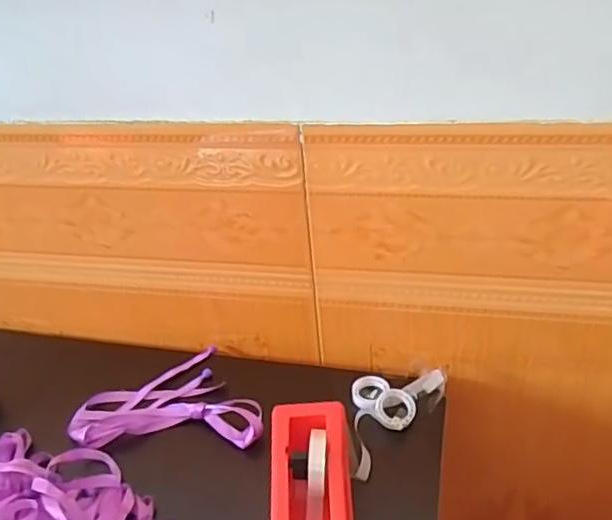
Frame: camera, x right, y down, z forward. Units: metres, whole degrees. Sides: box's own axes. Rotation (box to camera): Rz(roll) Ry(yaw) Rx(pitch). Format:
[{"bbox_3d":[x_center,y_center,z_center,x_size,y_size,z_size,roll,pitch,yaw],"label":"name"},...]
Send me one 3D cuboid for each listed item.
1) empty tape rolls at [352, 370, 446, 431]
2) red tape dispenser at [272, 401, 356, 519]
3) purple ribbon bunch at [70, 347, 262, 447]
[{"bbox_3d":[0.084,0.124,0.574,0.068,0.017,0.079,22,42,37],"label":"empty tape rolls"},{"bbox_3d":[0.005,0.183,0.442,0.062,0.078,0.155,-5,32,3],"label":"red tape dispenser"},{"bbox_3d":[-0.127,0.126,0.595,0.182,0.024,0.132,-2,32,7],"label":"purple ribbon bunch"}]

